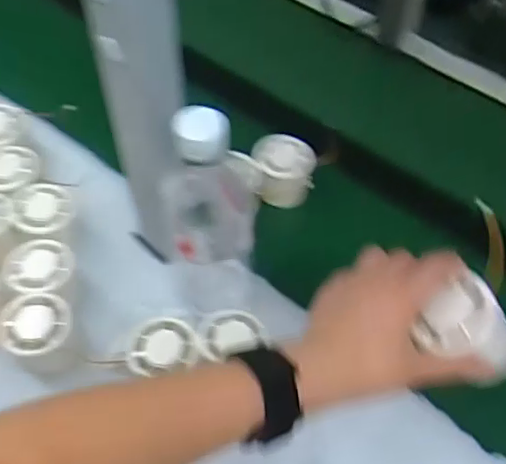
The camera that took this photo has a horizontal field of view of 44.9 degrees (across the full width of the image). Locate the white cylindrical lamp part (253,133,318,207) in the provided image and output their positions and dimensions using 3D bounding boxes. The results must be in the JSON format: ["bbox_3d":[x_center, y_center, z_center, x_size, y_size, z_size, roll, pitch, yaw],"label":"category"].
[{"bbox_3d":[0.032,-0.063,0.650,0.060,0.059,0.059,1,54,-1],"label":"white cylindrical lamp part"}]

